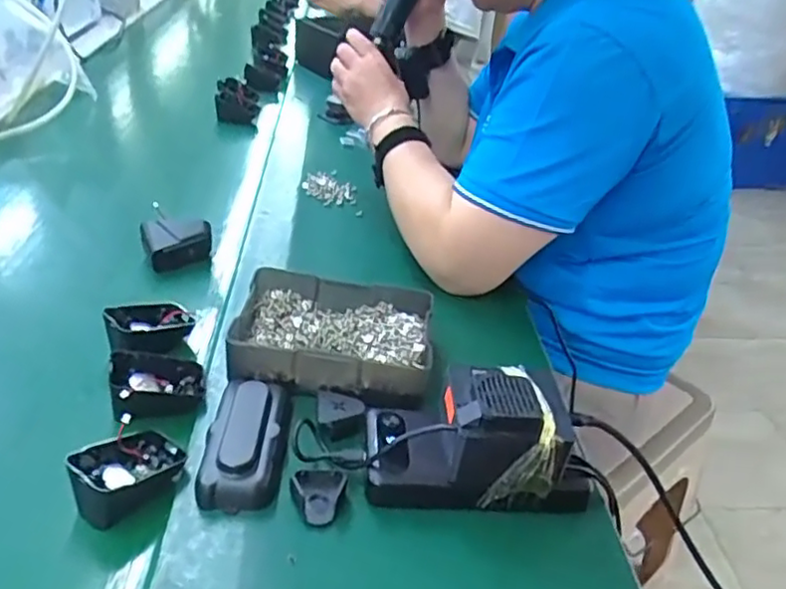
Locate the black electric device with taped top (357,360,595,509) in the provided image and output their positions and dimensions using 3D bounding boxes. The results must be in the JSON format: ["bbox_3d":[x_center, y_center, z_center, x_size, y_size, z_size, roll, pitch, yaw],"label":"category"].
[{"bbox_3d":[0.060,0.095,0.441,0.152,0.081,0.072,1,33,-3],"label":"black electric device with taped top"}]

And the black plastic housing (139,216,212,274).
[{"bbox_3d":[-0.218,-0.052,0.658,0.065,0.045,0.030,-9,35,-18],"label":"black plastic housing"}]

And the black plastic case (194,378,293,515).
[{"bbox_3d":[-0.100,0.098,0.455,0.050,0.029,0.107,2,33,-2],"label":"black plastic case"}]

